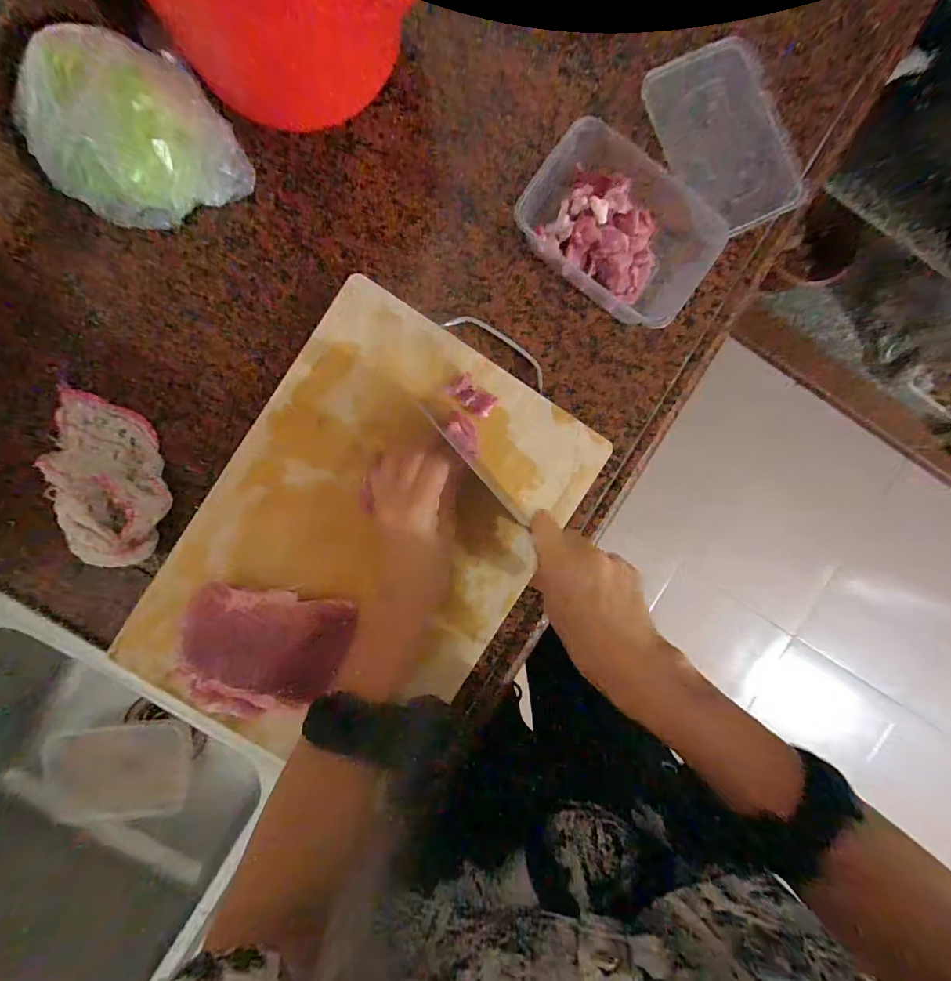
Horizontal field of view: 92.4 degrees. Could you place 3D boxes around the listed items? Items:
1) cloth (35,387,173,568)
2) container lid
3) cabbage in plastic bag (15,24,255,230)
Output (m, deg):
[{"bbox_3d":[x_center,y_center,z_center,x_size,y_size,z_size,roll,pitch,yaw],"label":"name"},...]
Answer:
[{"bbox_3d":[-0.314,-0.015,0.381,0.082,0.056,0.149,-34,95,-1],"label":"cloth"},{"bbox_3d":[0.228,-0.319,0.412,0.111,0.013,0.162,-22,89,-6],"label":"container lid"},{"bbox_3d":[-0.260,-0.267,0.349,0.128,0.095,0.098,-38,95,0],"label":"cabbage in plastic bag"}]

